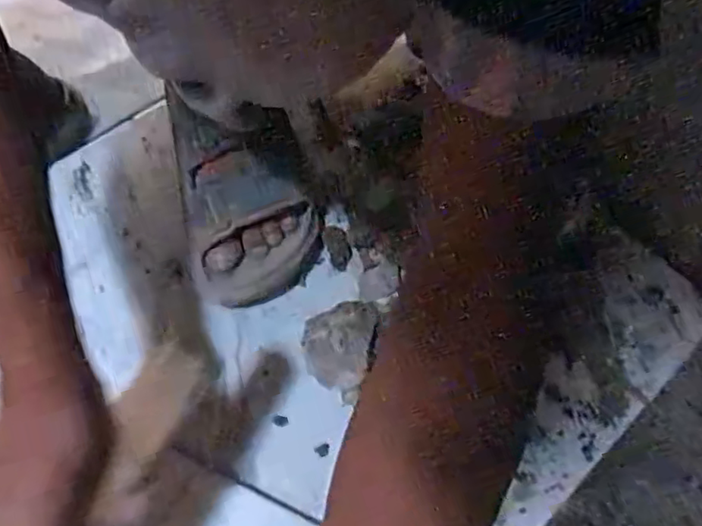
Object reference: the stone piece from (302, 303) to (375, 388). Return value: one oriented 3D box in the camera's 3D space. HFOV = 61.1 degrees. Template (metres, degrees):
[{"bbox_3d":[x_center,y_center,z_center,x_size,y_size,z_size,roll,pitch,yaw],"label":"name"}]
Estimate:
[{"bbox_3d":[-0.013,0.061,0.453,0.051,0.021,0.066,13,63,4],"label":"stone piece"}]

